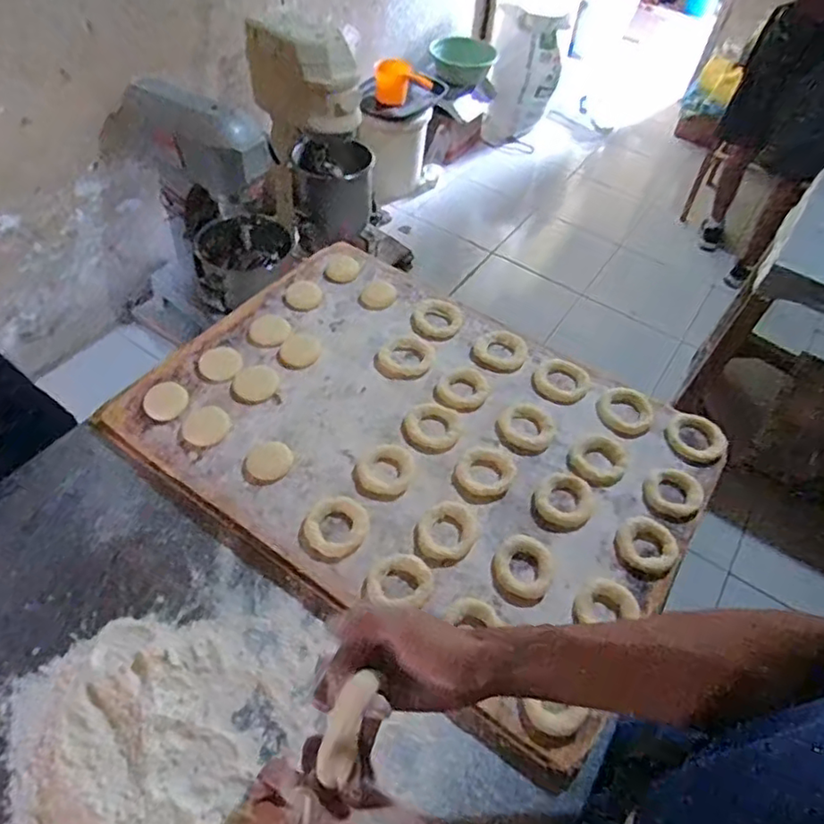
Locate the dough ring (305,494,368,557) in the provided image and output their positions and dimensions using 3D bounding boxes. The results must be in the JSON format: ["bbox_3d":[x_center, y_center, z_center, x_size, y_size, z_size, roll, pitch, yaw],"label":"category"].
[{"bbox_3d":[-0.072,0.110,0.586,0.055,0.013,0.060,3,52,-4],"label":"dough ring"}]

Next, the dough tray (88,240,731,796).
[{"bbox_3d":[0.008,0.022,0.668,0.581,0.032,0.420,32,56,18],"label":"dough tray"}]

